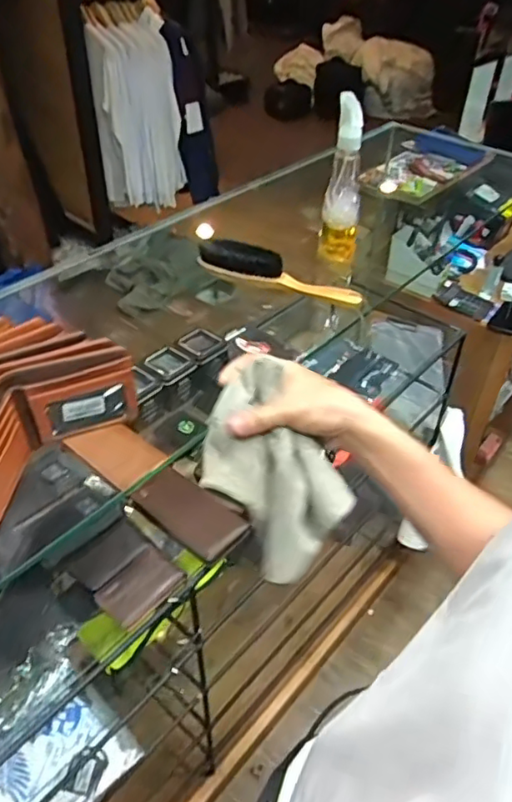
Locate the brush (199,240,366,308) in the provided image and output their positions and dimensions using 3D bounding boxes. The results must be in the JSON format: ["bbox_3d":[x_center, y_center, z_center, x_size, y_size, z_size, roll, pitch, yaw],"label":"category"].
[{"bbox_3d":[0.029,-0.181,0.821,0.236,0.054,0.034,16,44,16],"label":"brush"}]

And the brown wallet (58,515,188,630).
[{"bbox_3d":[-0.180,0.233,0.820,0.140,0.021,0.108,34,51,31],"label":"brown wallet"}]

